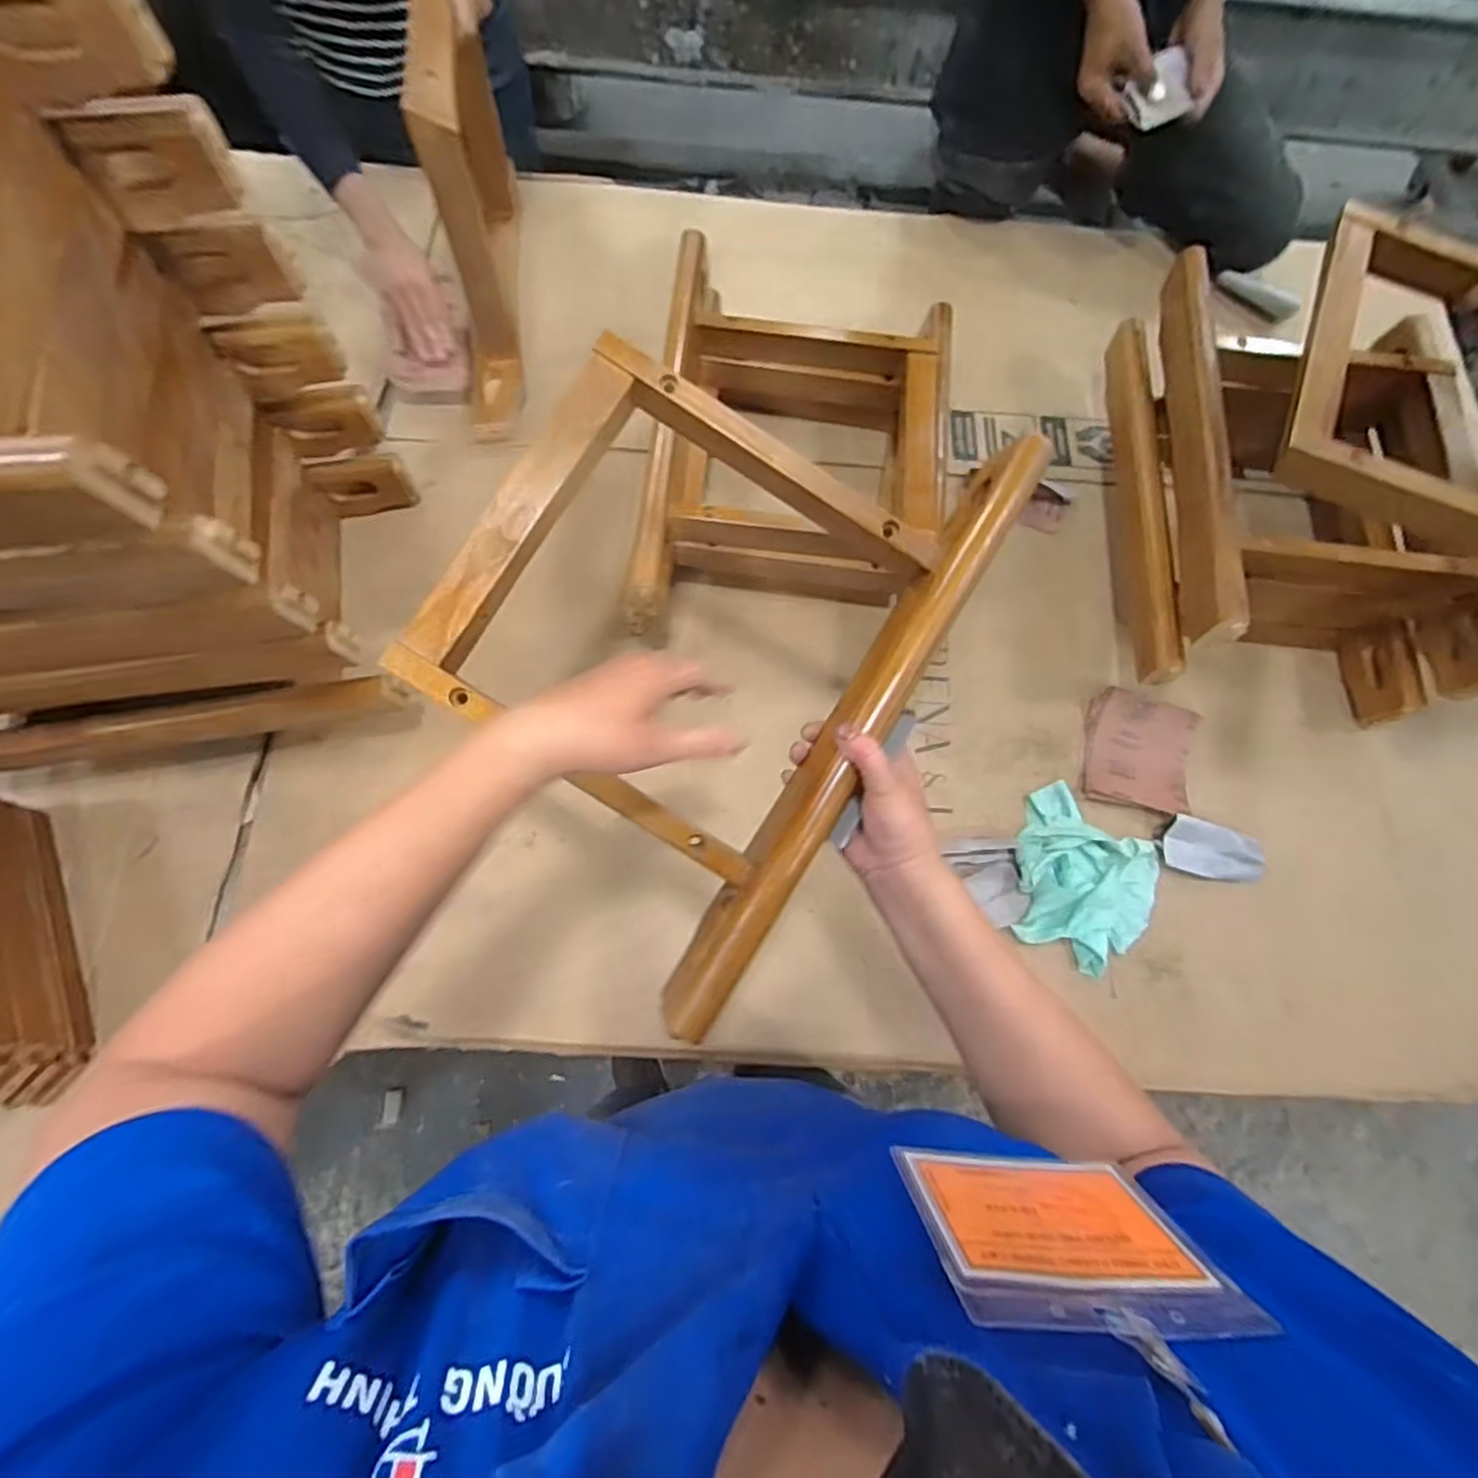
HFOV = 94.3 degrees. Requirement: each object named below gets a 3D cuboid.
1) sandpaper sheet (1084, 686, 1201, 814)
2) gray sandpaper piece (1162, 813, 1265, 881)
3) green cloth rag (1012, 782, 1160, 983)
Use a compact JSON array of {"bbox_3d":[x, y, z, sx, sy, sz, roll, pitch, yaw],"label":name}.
[{"bbox_3d":[0.474,0.014,0.808,0.116,0.025,0.138,14,73,2],"label":"sandpaper sheet"},{"bbox_3d":[0.539,0.130,0.780,0.102,0.035,0.055,20,74,3],"label":"gray sandpaper piece"},{"bbox_3d":[0.386,0.155,0.758,0.157,0.030,0.178,25,74,5],"label":"green cloth rag"}]

